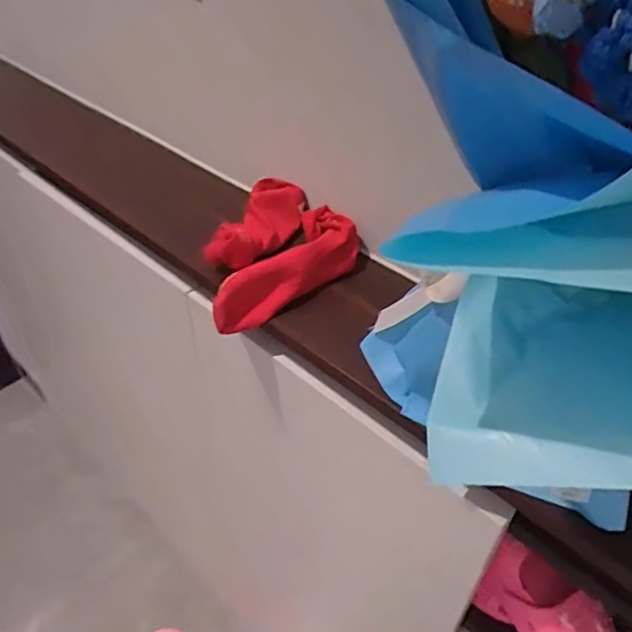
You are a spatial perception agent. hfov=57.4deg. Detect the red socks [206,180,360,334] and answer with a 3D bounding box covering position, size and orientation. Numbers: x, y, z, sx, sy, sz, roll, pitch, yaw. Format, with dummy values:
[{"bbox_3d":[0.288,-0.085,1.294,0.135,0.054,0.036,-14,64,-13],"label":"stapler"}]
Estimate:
[{"bbox_3d":[-0.064,-0.078,0.641,0.189,0.054,0.166,-29,50,-30],"label":"red socks"}]

